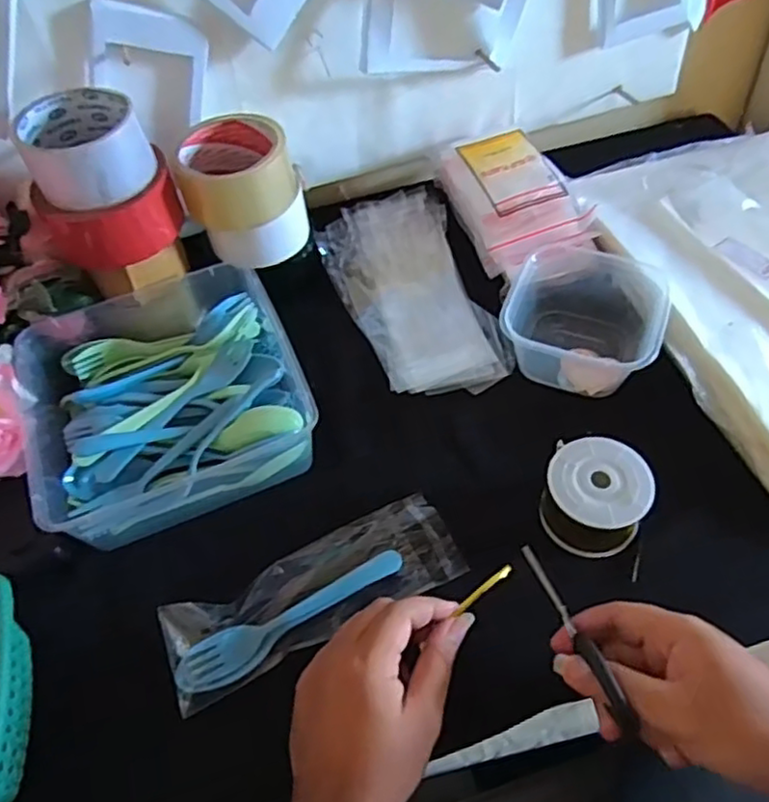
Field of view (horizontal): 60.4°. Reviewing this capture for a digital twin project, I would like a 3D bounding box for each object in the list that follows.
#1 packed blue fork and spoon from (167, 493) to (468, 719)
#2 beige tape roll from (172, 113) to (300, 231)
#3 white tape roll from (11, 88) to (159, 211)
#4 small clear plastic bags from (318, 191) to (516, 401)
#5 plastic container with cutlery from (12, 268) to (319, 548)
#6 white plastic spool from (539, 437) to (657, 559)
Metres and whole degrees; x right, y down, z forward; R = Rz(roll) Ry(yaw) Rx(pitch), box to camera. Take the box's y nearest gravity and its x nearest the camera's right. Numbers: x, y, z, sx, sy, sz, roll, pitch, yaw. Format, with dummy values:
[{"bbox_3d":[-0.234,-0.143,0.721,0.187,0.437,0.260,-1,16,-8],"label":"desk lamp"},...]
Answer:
[{"bbox_3d":[-0.047,0.129,0.449,0.197,0.025,0.067,-24,54,-13],"label":"packed blue fork and spoon"},{"bbox_3d":[-0.124,-0.190,0.549,0.093,0.057,0.074,-20,53,-10],"label":"beige tape roll"},{"bbox_3d":[-0.225,-0.192,0.497,0.085,0.049,0.096,-24,54,-13],"label":"white tape roll"},{"bbox_3d":[0.023,-0.098,0.604,0.123,0.017,0.225,-17,62,-5],"label":"small clear plastic bags"},{"bbox_3d":[-0.177,-0.011,0.534,0.200,0.061,0.217,-23,54,-12],"label":"plastic container with cutlery"},{"bbox_3d":[0.144,0.068,0.455,0.069,0.053,0.070,21,57,20],"label":"white plastic spool"}]

